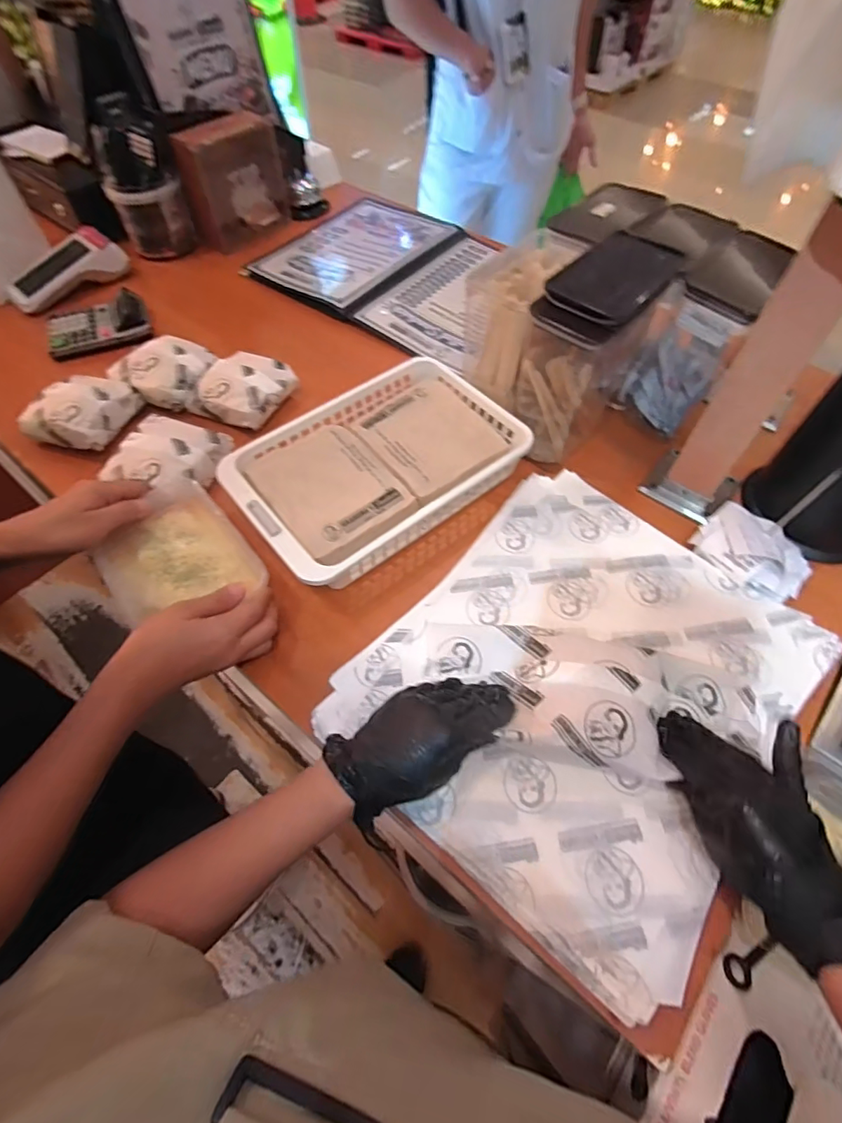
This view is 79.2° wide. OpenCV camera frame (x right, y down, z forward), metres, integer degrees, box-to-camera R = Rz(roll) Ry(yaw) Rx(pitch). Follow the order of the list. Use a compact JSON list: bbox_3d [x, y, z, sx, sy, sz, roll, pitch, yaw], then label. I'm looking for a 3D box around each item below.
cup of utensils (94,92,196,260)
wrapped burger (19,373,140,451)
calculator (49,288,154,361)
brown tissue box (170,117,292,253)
[{"bbox_3d":[-0.433,-0.591,0.796,0.106,0.168,0.113,-18,58,-12],"label":"cup of utensils"},{"bbox_3d":[-0.401,-0.180,0.597,0.097,0.042,0.105,14,58,10],"label":"wrapped burger"},{"bbox_3d":[-0.457,-0.338,0.723,0.129,0.035,0.088,-20,58,-12],"label":"calculator"},{"bbox_3d":[-0.303,-0.621,0.831,0.060,0.138,0.166,31,62,19],"label":"brown tissue box"}]

